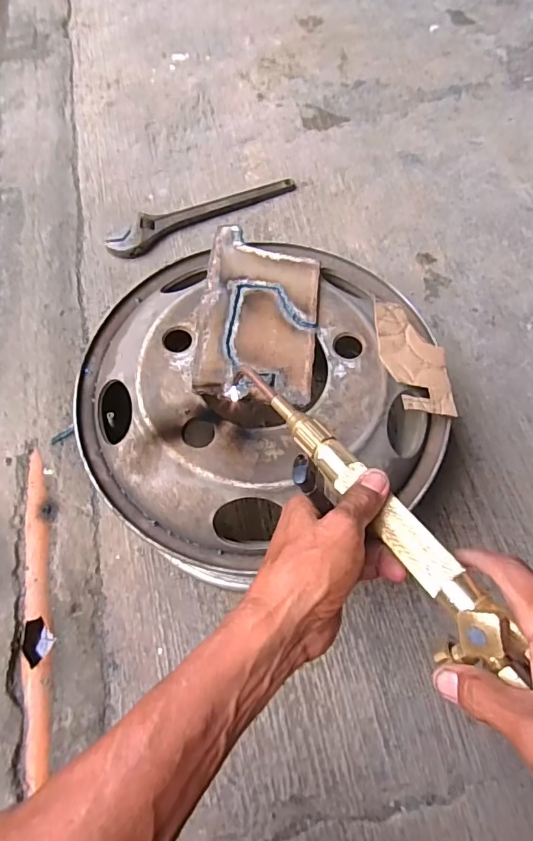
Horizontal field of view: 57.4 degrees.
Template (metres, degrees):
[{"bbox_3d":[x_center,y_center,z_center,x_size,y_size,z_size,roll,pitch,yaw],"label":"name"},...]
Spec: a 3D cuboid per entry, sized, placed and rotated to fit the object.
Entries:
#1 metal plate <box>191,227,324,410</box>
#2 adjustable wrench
[{"bbox_3d":[-0.007,-0.129,0.569,0.131,0.007,0.231,3,64,2],"label":"metal plate"},{"bbox_3d":[-0.123,-0.400,0.928,0.379,0.033,0.068,-31,67,-14],"label":"adjustable wrench"}]

